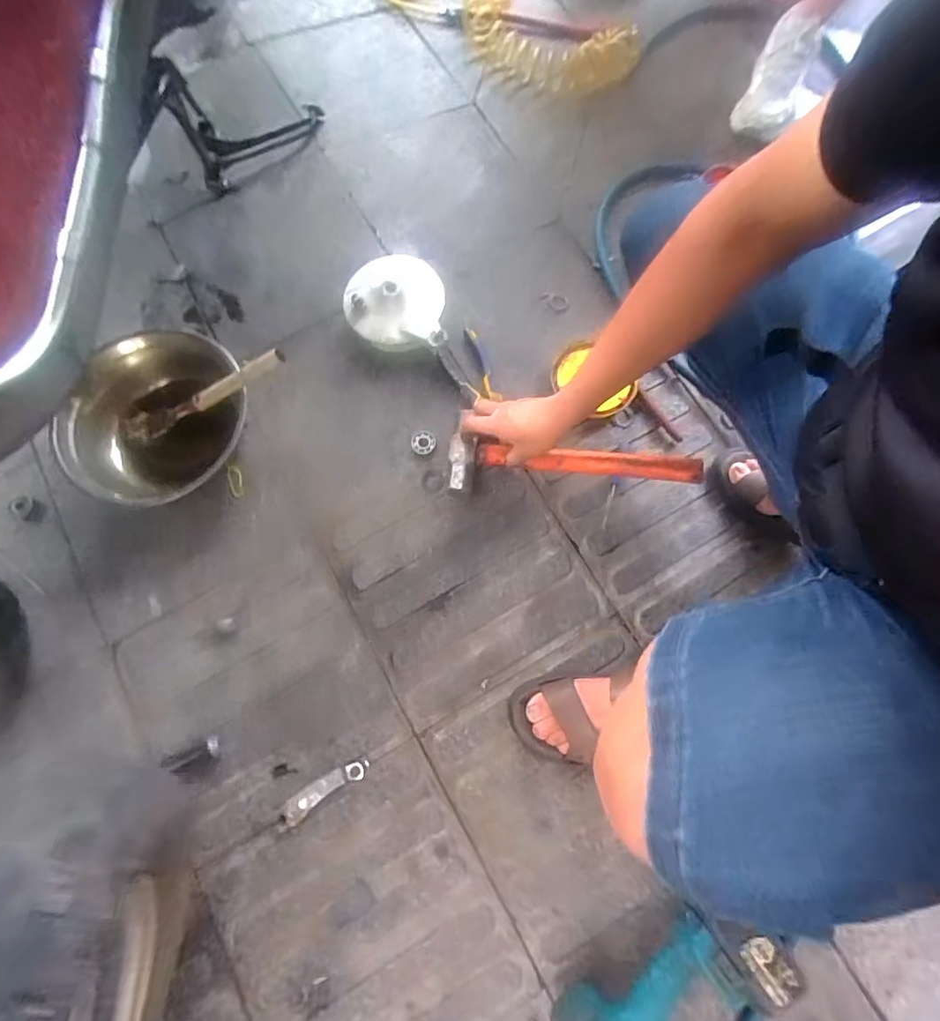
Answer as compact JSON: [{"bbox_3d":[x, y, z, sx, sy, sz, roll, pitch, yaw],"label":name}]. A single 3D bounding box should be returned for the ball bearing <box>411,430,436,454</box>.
[{"bbox_3d":[-0.067,-0.098,0.716,0.037,0.007,0.036,-2,81,14],"label":"ball bearing"}]

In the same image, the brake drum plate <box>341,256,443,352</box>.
[{"bbox_3d":[-0.110,-0.302,0.739,0.140,0.052,0.150,0,77,1],"label":"brake drum plate"}]

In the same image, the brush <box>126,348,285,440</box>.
[{"bbox_3d":[-0.358,-0.149,0.666,0.279,0.029,0.046,-17,74,23],"label":"brush"}]

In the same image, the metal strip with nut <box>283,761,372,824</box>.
[{"bbox_3d":[-0.174,0.336,0.605,0.110,0.004,0.026,-31,77,-8],"label":"metal strip with nut"}]

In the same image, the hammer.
[{"bbox_3d":[0.129,-0.066,0.650,0.313,0.041,0.097,4,75,12],"label":"hammer"}]

